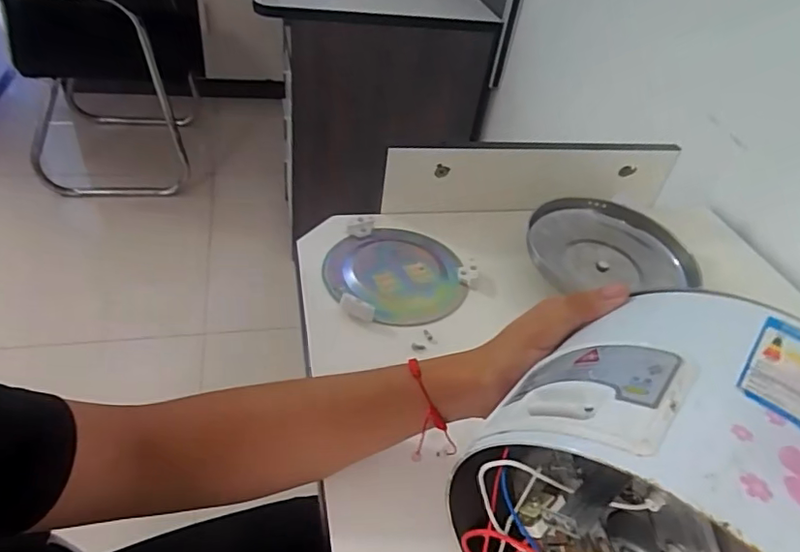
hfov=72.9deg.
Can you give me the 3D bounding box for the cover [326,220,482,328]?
[{"bbox_3d":[-0.006,-0.003,0.588,0.153,0.020,0.153,6,39,-5],"label":"cover"}]

